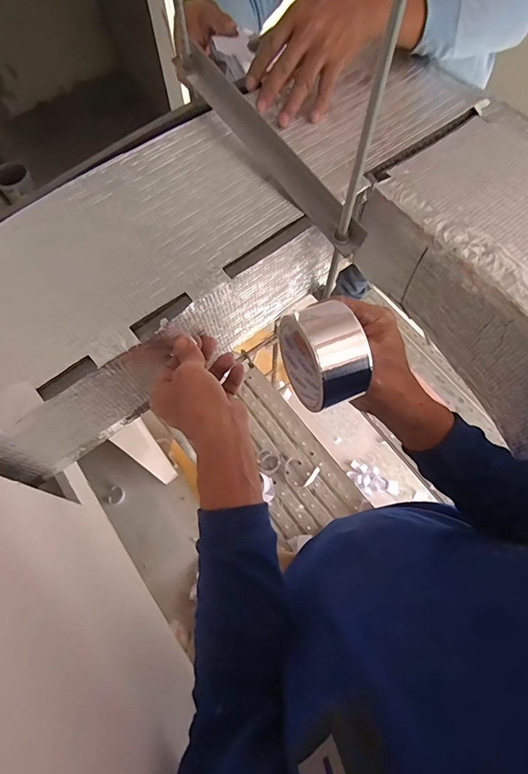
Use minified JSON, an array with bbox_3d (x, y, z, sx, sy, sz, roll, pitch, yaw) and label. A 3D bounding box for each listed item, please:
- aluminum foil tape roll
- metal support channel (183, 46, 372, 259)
[{"bbox_3d":[0.053,-0.028,0.368,0.055,0.087,0.093,-26,66,-8],"label":"aluminum foil tape roll"},{"bbox_3d":[0.006,-0.270,0.464,0.029,0.024,0.300,-37,83,-13],"label":"metal support channel"}]

